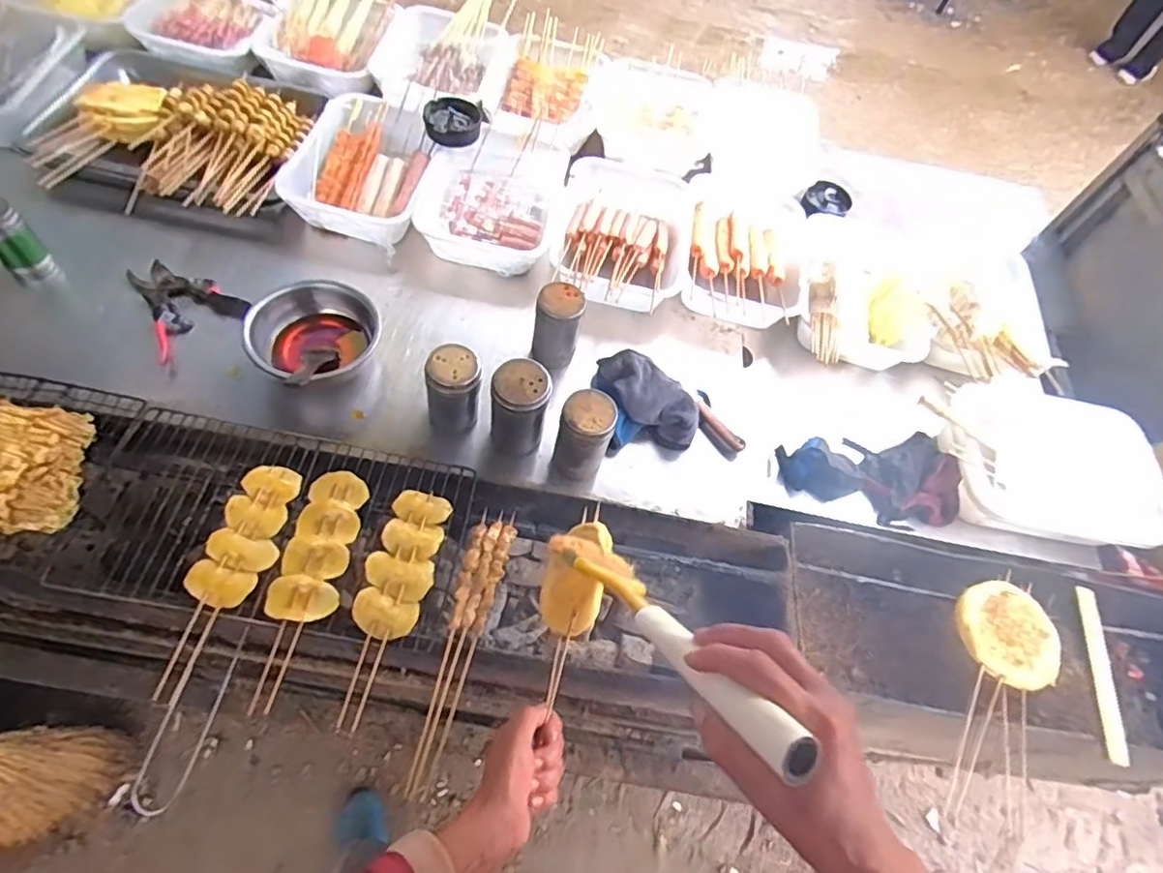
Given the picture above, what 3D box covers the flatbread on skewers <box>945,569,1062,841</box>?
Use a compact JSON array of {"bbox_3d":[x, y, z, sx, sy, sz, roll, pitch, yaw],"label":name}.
[{"bbox_3d":[0.480,0.291,0.686,0.119,0.033,0.267,18,58,3],"label":"flatbread on skewers"}]

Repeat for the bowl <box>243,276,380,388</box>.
[{"bbox_3d":[-0.356,-0.121,0.782,0.141,0.089,0.153,25,59,8],"label":"bowl"}]

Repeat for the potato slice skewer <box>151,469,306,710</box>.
[{"bbox_3d":[-0.367,0.139,0.621,0.058,0.027,0.241,17,58,2],"label":"potato slice skewer"}]

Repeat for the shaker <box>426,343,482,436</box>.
[{"bbox_3d":[-0.159,-0.055,0.756,0.069,0.108,0.074,3,58,-6],"label":"shaker"}]

